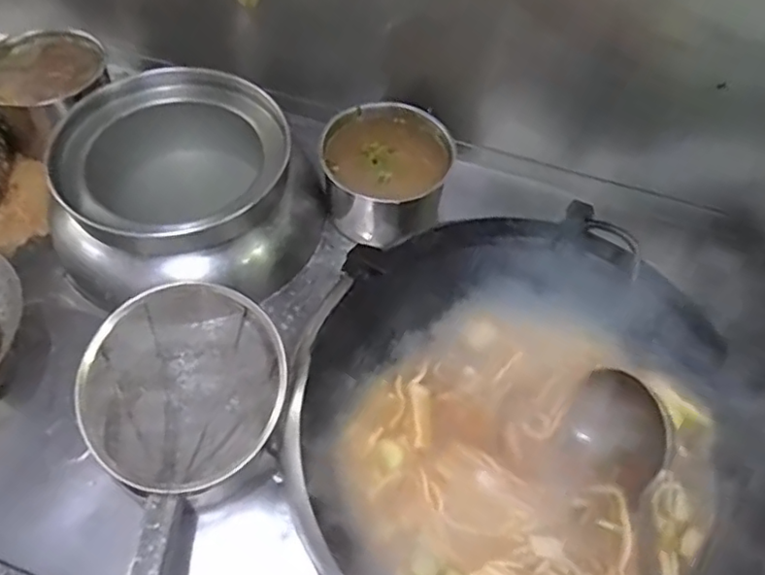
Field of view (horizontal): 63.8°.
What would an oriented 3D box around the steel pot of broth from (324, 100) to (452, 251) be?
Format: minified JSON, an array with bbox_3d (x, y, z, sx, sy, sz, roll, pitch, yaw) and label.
[{"bbox_3d":[0.005,-0.167,0.923,0.178,0.140,0.164,2,53,-3],"label":"steel pot of broth"}]

